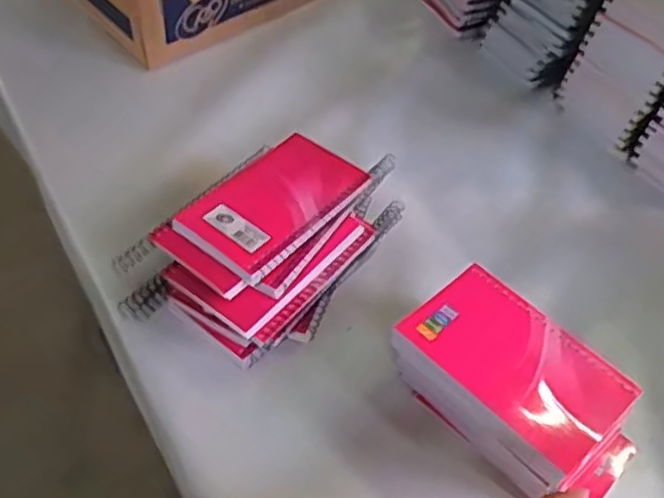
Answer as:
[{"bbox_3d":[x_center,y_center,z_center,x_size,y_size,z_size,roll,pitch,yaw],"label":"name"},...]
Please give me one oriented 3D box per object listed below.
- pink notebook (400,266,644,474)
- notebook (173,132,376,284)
[{"bbox_3d":[0.113,0.068,0.424,0.128,0.011,0.075,38,57,25],"label":"pink notebook"},{"bbox_3d":[-0.043,-0.036,0.508,0.083,0.013,0.127,34,56,22],"label":"notebook"}]

